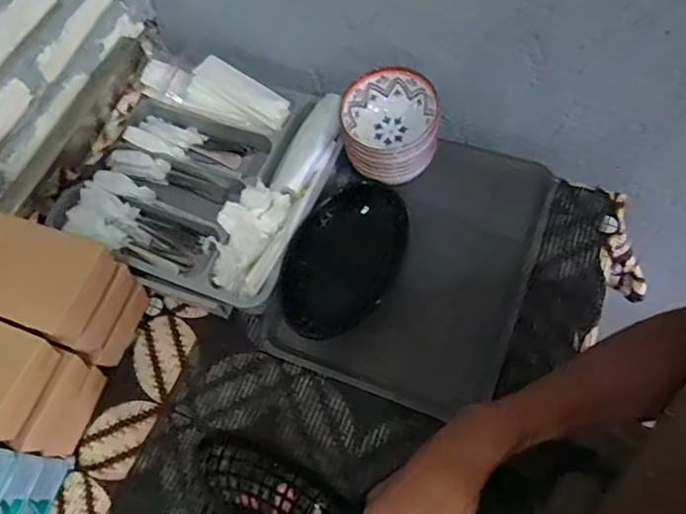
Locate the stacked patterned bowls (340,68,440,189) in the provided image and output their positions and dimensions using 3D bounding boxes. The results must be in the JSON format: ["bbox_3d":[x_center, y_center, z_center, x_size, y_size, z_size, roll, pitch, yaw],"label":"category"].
[{"bbox_3d":[0.060,-0.161,0.714,0.120,0.115,0.108,8,63,7],"label":"stacked patterned bowls"}]

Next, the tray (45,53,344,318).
[{"bbox_3d":[-0.186,-0.111,0.755,0.328,0.098,0.323,21,66,13],"label":"tray"}]

